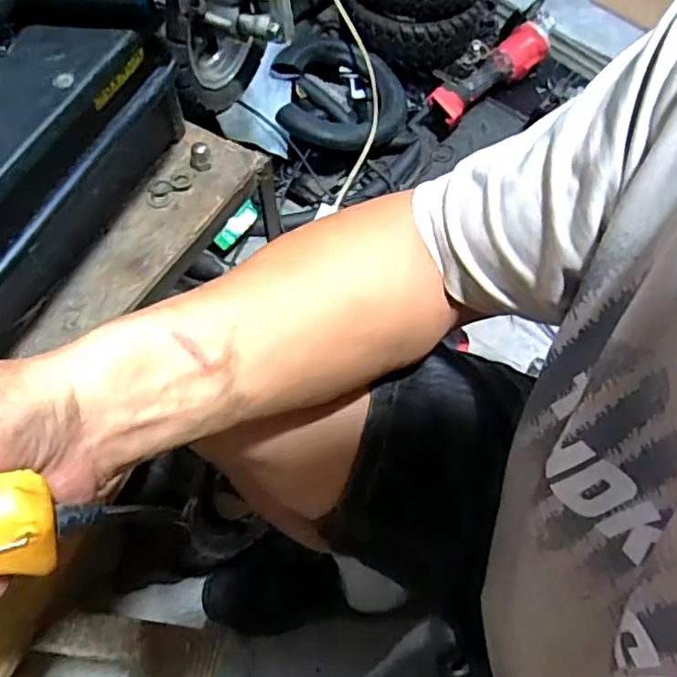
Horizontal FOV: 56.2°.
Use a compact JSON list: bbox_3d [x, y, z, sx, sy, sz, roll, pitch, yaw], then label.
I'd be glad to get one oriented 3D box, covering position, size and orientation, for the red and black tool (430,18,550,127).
[{"bbox_3d":[0.273,-0.472,1.143,0.279,0.079,0.065,-38,69,-23],"label":"red and black tool"}]

